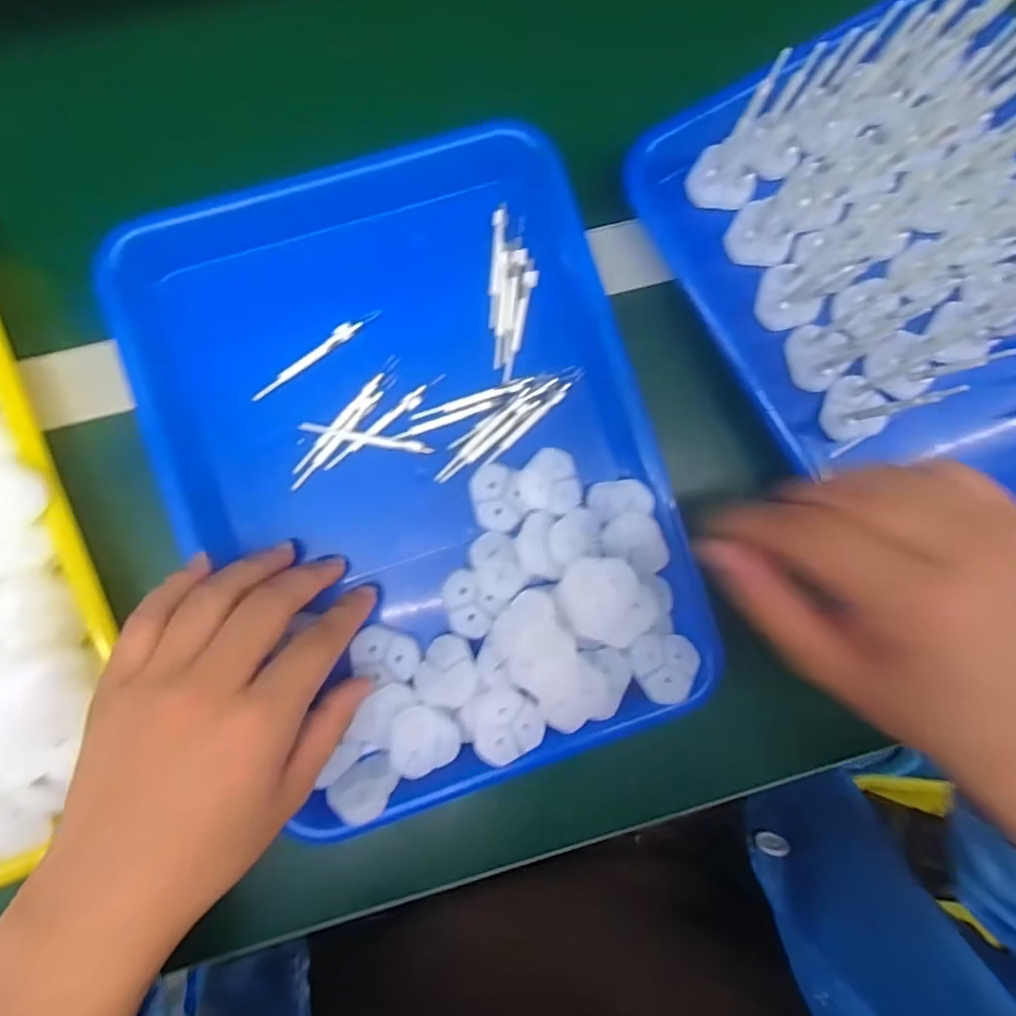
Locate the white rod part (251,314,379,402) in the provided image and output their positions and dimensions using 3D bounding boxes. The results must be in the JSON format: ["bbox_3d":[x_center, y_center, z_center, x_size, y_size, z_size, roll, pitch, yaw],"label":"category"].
[{"bbox_3d":[-0.106,-0.085,0.335,0.082,0.007,0.007,-36,91,-5],"label":"white rod part"}]

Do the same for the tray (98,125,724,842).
[{"bbox_3d":[-0.046,-0.022,0.330,0.242,0.046,0.333,-19,89,-5],"label":"tray"}]

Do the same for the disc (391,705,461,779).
[{"bbox_3d":[-0.044,0.121,0.319,0.034,0.008,0.035,0,88,-4],"label":"disc"}]

